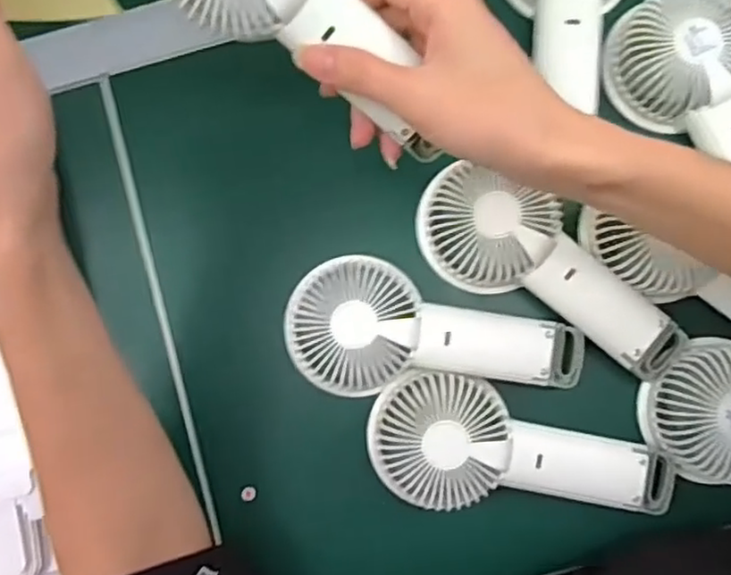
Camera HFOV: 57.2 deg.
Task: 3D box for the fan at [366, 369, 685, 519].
[{"bbox_3d":[0.096,0.095,0.415,0.183,0.045,0.079,1,86,3],"label":"fan"}]

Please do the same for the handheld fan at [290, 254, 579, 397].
[{"bbox_3d":[0.043,0.026,0.428,0.182,0.052,0.082,2,86,3],"label":"handheld fan"}]

